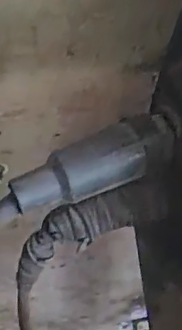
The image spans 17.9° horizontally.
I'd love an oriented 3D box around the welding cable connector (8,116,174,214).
[{"bbox_3d":[0.000,-0.002,0.358,0.102,0.031,0.028,-16,46,-15],"label":"welding cable connector"}]

